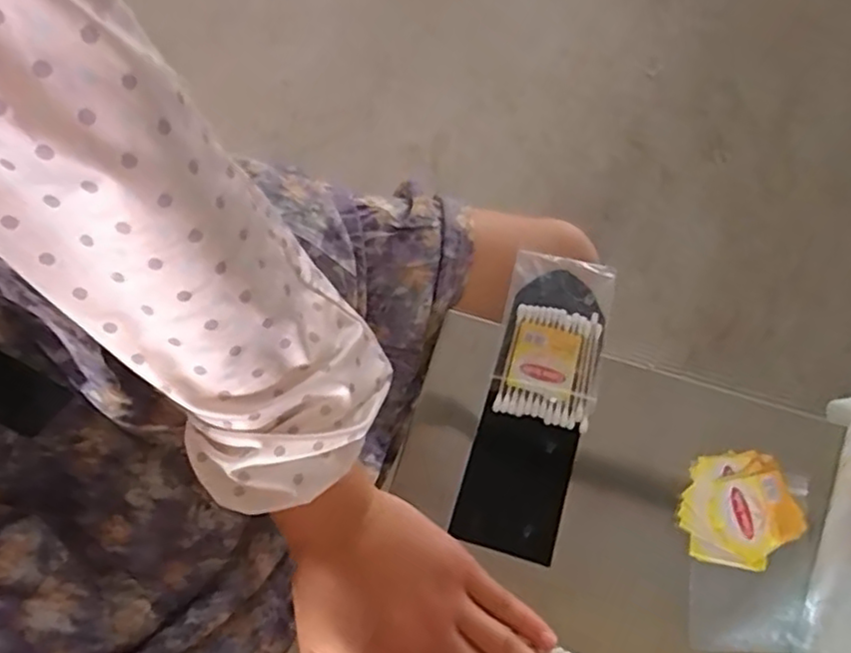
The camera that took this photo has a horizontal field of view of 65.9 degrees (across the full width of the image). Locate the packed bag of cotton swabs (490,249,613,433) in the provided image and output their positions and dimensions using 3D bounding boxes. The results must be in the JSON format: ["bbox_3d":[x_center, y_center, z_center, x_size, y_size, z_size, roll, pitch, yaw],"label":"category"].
[{"bbox_3d":[0.082,0.007,0.417,0.063,0.015,0.110,13,71,4],"label":"packed bag of cotton swabs"}]

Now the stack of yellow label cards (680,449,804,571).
[{"bbox_3d":[0.182,0.107,0.383,0.067,0.007,0.063,-11,71,-4],"label":"stack of yellow label cards"}]

